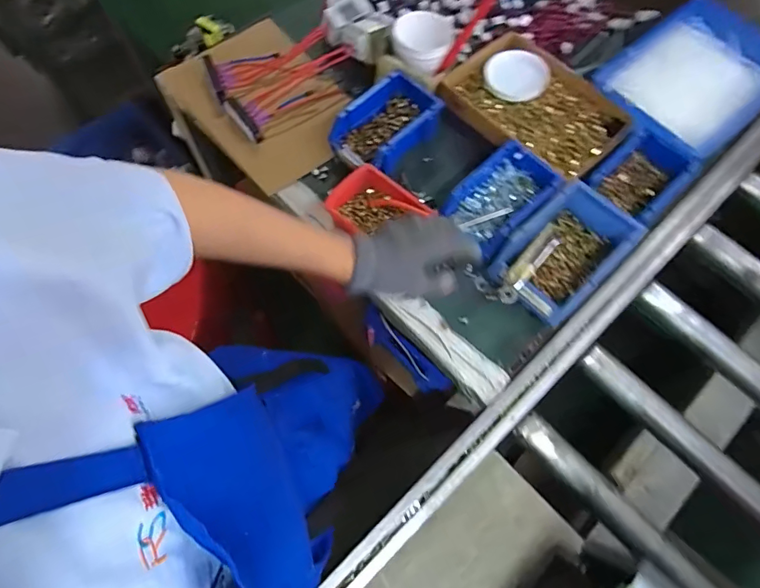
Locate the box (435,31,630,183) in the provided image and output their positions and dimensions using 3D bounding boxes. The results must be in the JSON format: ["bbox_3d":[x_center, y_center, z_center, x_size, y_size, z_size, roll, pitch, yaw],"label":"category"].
[{"bbox_3d":[0.237,-0.301,0.750,0.195,0.058,0.287,-39,74,-13],"label":"box"}]

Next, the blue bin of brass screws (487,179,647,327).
[{"bbox_3d":[0.252,-0.052,0.640,0.200,0.062,0.126,-42,75,-14],"label":"blue bin of brass screws"}]

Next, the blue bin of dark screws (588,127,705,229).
[{"bbox_3d":[0.385,-0.164,0.692,0.148,0.065,0.116,-39,74,-13],"label":"blue bin of dark screws"}]

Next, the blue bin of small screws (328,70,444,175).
[{"bbox_3d":[0.010,-0.261,0.727,0.111,0.068,0.161,38,74,13],"label":"blue bin of small screws"}]

